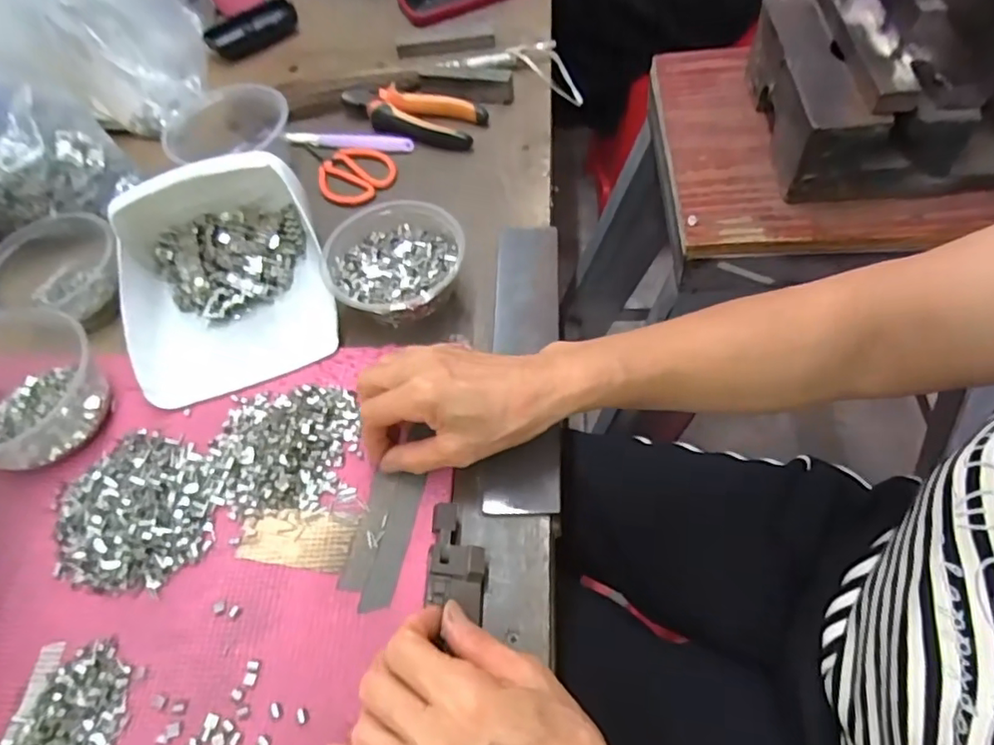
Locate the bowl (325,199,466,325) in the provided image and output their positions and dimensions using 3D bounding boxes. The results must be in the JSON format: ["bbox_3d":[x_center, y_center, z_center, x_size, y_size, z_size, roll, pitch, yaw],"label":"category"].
[{"bbox_3d":[-0.079,-0.078,0.472,0.103,0.047,0.104,-2,58,3],"label":"bowl"}]

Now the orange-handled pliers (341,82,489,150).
[{"bbox_3d":[-0.089,-0.261,0.610,0.153,0.017,0.062,18,61,18],"label":"orange-handled pliers"}]

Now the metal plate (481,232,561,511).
[{"bbox_3d":[0.021,-0.015,0.451,0.051,0.007,0.245,-2,60,8],"label":"metal plate"}]

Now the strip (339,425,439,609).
[{"bbox_3d":[-0.072,0.104,0.379,0.033,0.005,0.083,8,61,9],"label":"strip"}]

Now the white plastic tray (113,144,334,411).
[{"bbox_3d":[-0.216,-0.085,0.466,0.154,0.073,0.177,-19,59,-8],"label":"white plastic tray"}]

